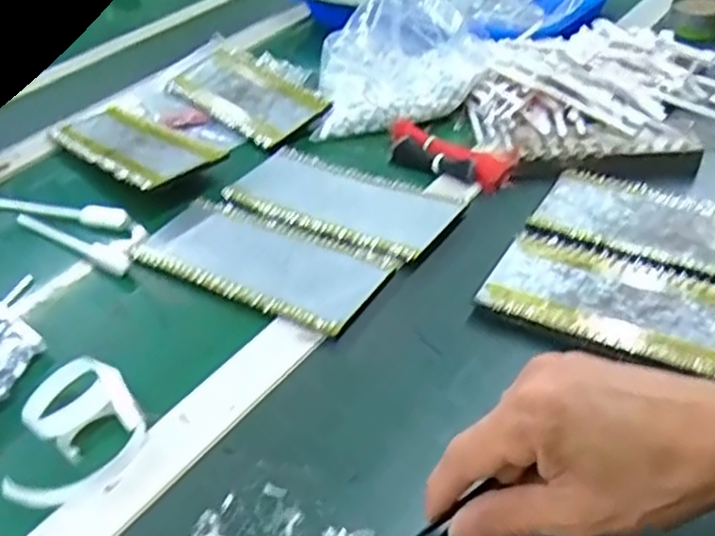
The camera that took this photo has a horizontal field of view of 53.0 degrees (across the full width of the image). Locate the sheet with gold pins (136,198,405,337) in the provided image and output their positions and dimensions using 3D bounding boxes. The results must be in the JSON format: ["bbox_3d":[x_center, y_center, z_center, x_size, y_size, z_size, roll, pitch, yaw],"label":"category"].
[{"bbox_3d":[-0.078,-0.010,0.552,0.204,0.009,0.088,19,46,27],"label":"sheet with gold pins"}]

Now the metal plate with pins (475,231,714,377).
[{"bbox_3d":[0.188,0.024,0.469,0.198,0.010,0.094,18,46,26],"label":"metal plate with pins"}]

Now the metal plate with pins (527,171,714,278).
[{"bbox_3d":[0.240,-0.030,0.539,0.198,0.007,0.094,22,48,30],"label":"metal plate with pins"}]

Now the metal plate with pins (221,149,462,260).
[{"bbox_3d":[-0.015,-0.060,0.606,0.195,0.005,0.089,21,47,29],"label":"metal plate with pins"}]

